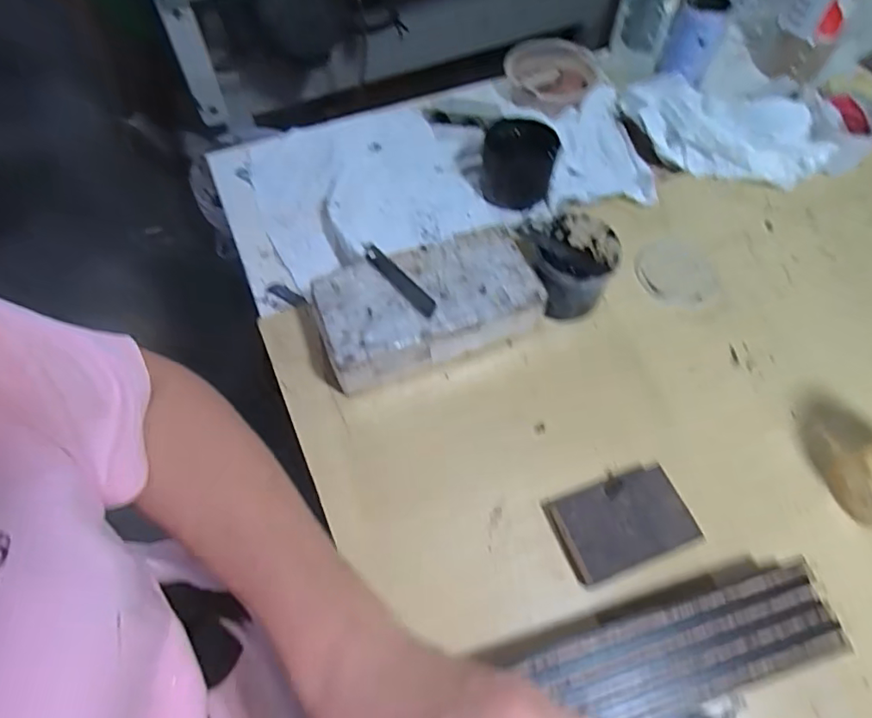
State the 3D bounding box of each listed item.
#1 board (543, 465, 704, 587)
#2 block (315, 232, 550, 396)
[{"bbox_3d":[0.155,0.135,0.468,0.106,0.031,0.070,-17,61,-10],"label":"board"},{"bbox_3d":[-0.009,-0.045,0.545,0.203,0.075,0.105,-20,62,-11],"label":"block"}]

